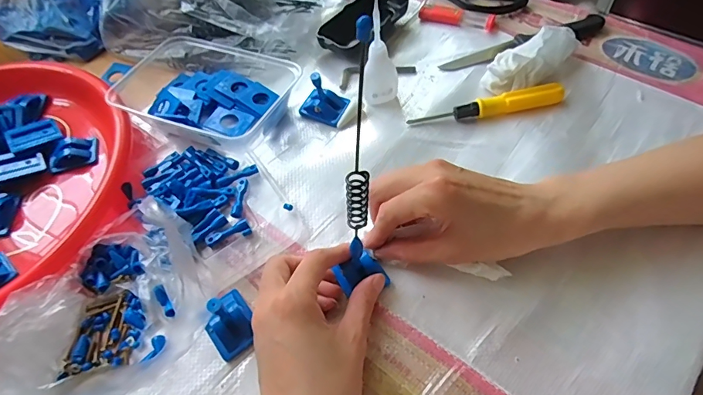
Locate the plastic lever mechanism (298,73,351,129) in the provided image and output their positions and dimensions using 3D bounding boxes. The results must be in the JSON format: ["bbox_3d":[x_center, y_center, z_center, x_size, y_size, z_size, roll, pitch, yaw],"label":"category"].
[{"bbox_3d":[-0.027,-0.097,0.413,0.040,0.046,0.029,24,63,19],"label":"plastic lever mechanism"}]

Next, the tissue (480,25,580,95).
[{"bbox_3d":[0.172,-0.137,0.410,0.100,0.045,0.045,-36,62,-17],"label":"tissue"}]

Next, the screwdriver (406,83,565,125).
[{"bbox_3d":[0.123,-0.083,0.398,0.139,0.017,0.018,-9,58,-1],"label":"screwdriver"}]

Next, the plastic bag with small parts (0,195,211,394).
[{"bbox_3d":[-0.190,0.093,0.305,0.116,0.045,0.198,32,67,23],"label":"plastic bag with small parts"}]

